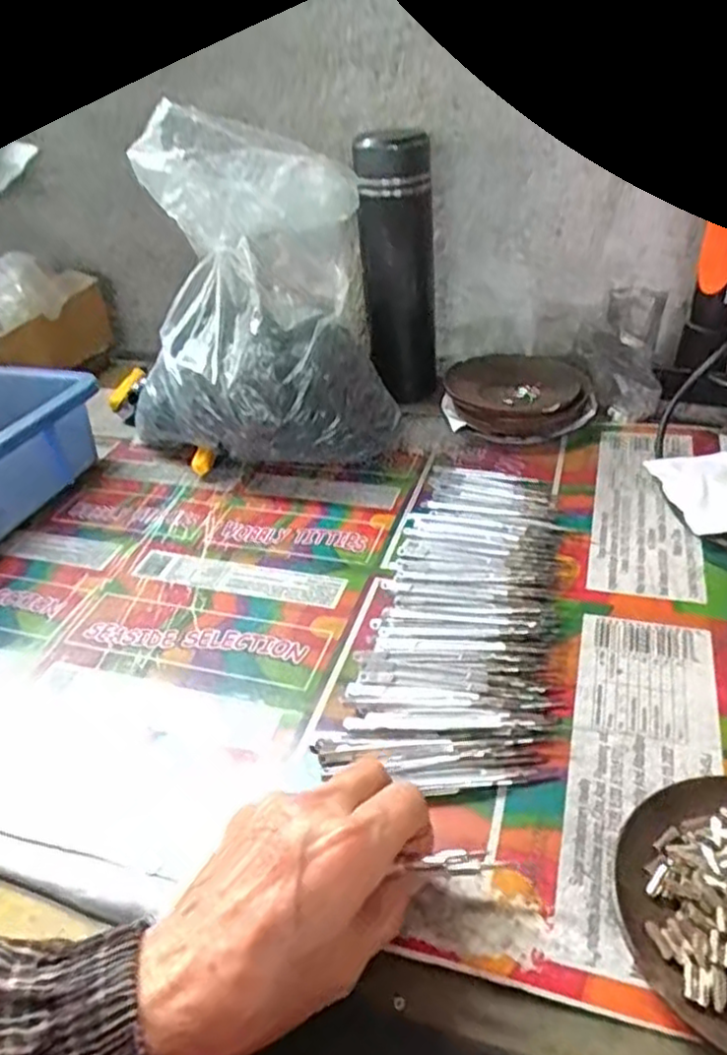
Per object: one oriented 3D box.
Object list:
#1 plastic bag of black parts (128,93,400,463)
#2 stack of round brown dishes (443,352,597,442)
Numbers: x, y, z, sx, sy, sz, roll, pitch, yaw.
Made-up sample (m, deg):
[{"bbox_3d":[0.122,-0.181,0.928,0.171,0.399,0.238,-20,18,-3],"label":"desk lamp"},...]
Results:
[{"bbox_3d":[-0.082,-0.164,0.544,0.216,0.242,0.115,-17,39,-12],"label":"plastic bag of black parts"},{"bbox_3d":[0.138,-0.124,0.635,0.123,0.034,0.148,-4,38,4],"label":"stack of round brown dishes"}]

